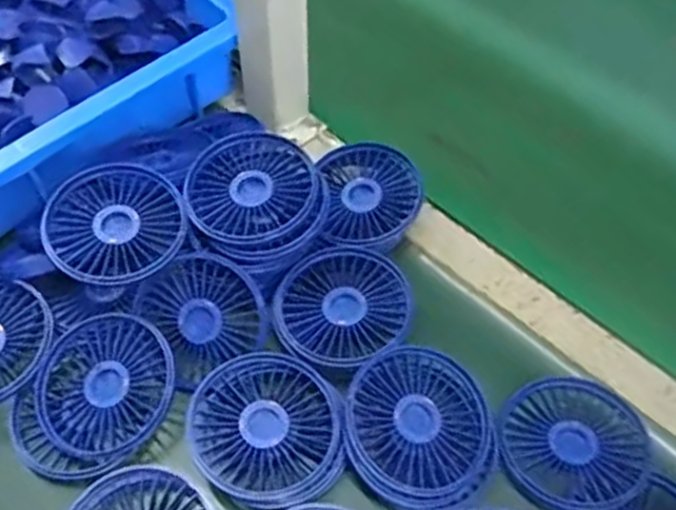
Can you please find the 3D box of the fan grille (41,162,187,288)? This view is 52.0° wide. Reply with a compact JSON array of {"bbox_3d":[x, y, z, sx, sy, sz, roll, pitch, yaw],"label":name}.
[{"bbox_3d":[-0.145,-0.021,0.451,0.084,0.017,0.082,2,55,-2],"label":"fan grille"}]

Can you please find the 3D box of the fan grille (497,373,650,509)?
[{"bbox_3d":[0.145,0.114,0.431,0.086,0.013,0.087,2,55,-2],"label":"fan grille"}]

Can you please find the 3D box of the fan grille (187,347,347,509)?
[{"bbox_3d":[-0.042,0.107,0.423,0.085,0.024,0.095,-38,65,-25],"label":"fan grille"}]

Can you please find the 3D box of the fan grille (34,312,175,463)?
[{"bbox_3d":[-0.146,0.080,0.434,0.084,0.018,0.089,2,55,-2],"label":"fan grille"}]

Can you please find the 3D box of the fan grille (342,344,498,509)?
[{"bbox_3d":[0.049,0.103,0.420,0.088,0.019,0.093,2,55,-2],"label":"fan grille"}]

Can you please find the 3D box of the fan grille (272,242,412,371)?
[{"bbox_3d":[0.003,0.034,0.460,0.087,0.011,0.087,-16,58,-14],"label":"fan grille"}]

